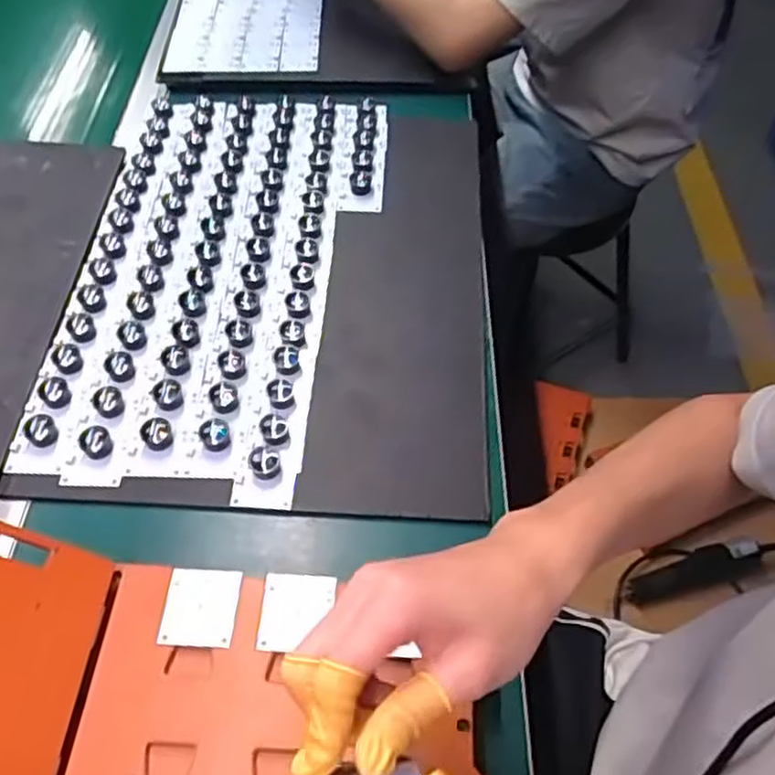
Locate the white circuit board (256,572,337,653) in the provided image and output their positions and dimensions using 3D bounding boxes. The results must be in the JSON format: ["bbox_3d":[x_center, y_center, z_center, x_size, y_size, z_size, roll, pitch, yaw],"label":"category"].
[{"bbox_3d":[-0.057,0.141,0.457,0.044,0.005,0.048,5,55,1],"label":"white circuit board"}]

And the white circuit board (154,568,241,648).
[{"bbox_3d":[-0.118,0.138,0.459,0.045,0.004,0.048,4,55,0],"label":"white circuit board"}]

